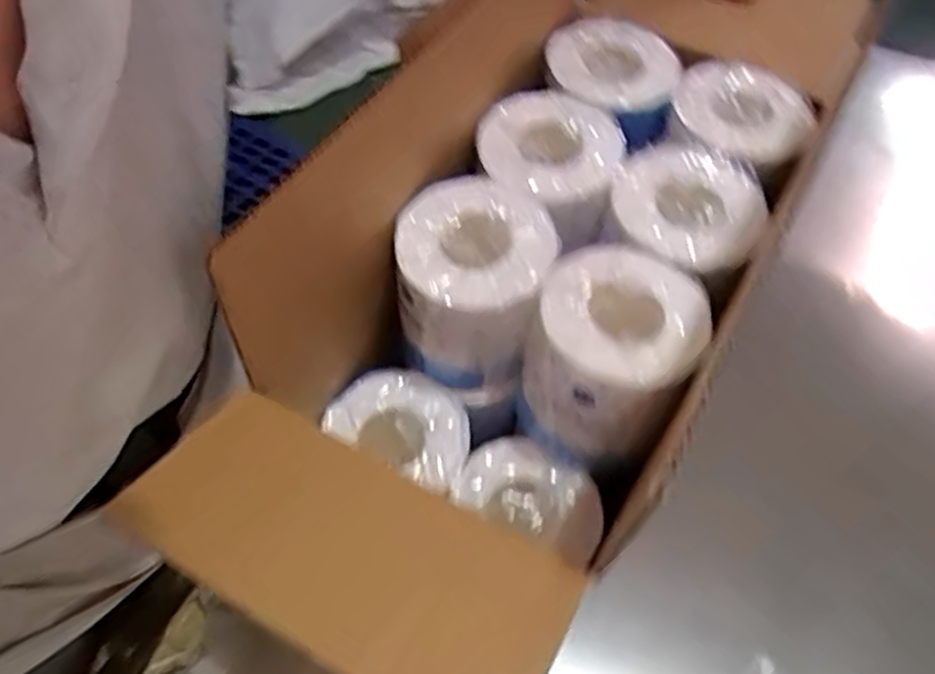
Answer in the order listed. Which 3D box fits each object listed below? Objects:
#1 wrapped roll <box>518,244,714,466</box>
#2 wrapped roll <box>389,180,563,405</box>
[{"bbox_3d":[0.086,0.015,0.461,0.091,0.099,0.096,27,59,18],"label":"wrapped roll"},{"bbox_3d":[0.004,-0.026,0.496,0.091,0.126,0.089,0,55,0],"label":"wrapped roll"}]

